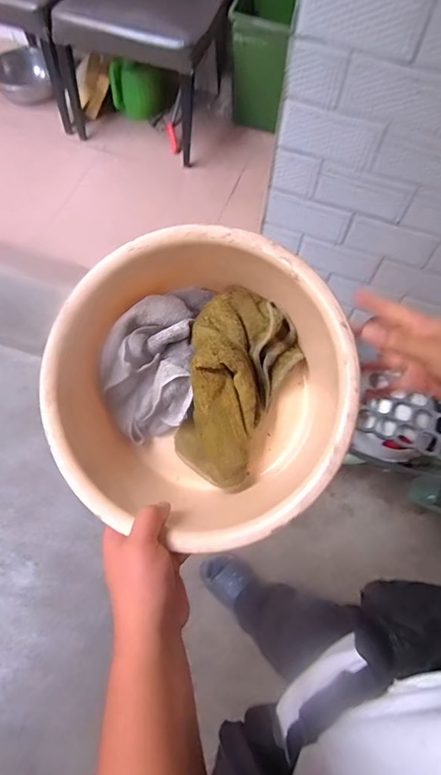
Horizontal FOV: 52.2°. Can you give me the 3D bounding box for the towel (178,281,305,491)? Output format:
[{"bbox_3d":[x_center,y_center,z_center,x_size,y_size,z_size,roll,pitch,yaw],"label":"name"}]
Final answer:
[{"bbox_3d":[0.016,0.010,0.501,0.132,0.067,0.220,20,102,-16],"label":"towel"}]

